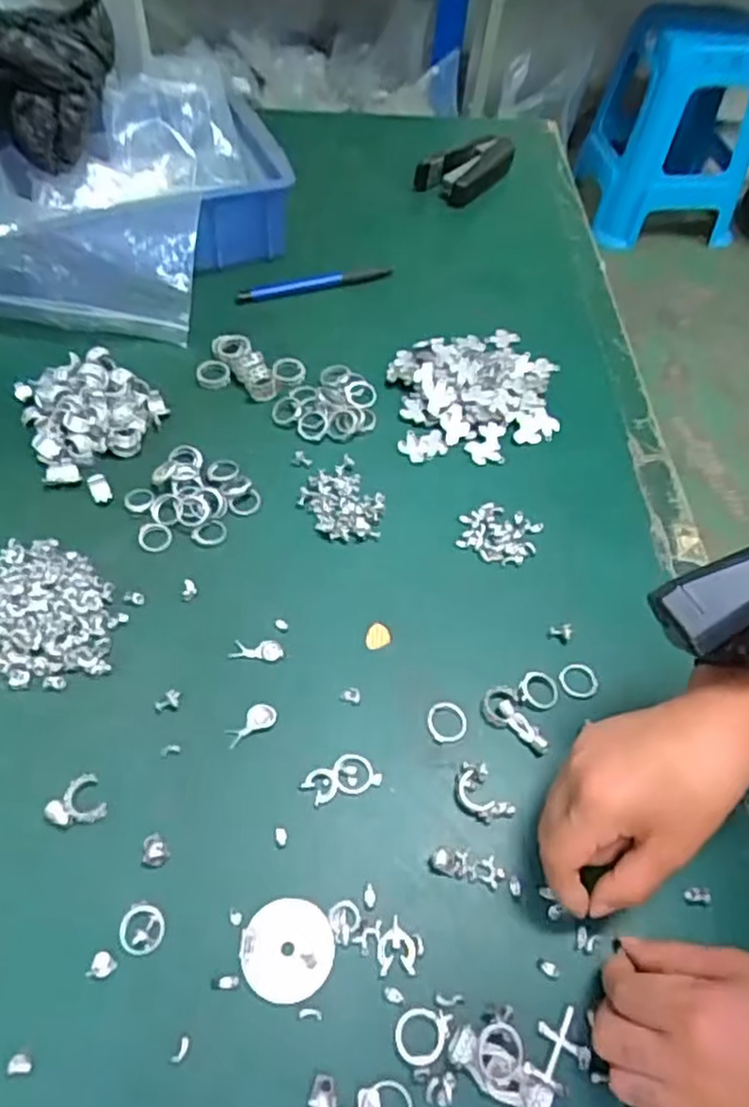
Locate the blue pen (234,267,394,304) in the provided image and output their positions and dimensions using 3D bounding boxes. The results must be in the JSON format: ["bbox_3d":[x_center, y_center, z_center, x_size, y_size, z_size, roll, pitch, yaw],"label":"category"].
[{"bbox_3d":[-0.053,-0.238,0.642,0.142,0.012,0.012,-14,57,-14],"label":"blue pen"}]

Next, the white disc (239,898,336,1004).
[{"bbox_3d":[-0.041,0.184,0.339,0.043,0.004,0.042,3,54,-2],"label":"white disc"}]

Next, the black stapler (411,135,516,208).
[{"bbox_3d":[0.098,-0.415,0.765,0.070,0.033,0.124,34,59,19],"label":"black stapler"}]

